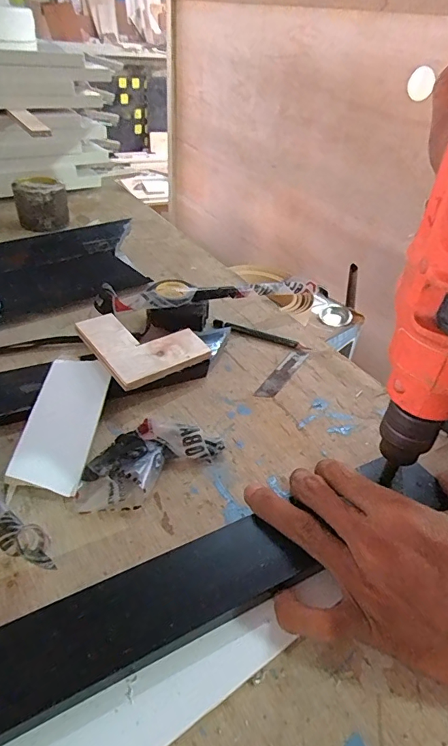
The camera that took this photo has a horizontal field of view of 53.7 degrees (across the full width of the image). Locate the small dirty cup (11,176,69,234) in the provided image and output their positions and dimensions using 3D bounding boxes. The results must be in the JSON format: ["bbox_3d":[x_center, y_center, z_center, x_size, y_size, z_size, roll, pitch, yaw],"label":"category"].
[{"bbox_3d":[-0.268,-0.247,0.655,0.070,0.064,0.053,-12,42,-21],"label":"small dirty cup"}]

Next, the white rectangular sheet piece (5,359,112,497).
[{"bbox_3d":[-0.123,0.034,0.343,0.050,0.004,0.118,12,47,-6],"label":"white rectangular sheet piece"}]

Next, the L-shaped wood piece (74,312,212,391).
[{"bbox_3d":[-0.073,-0.031,0.404,0.088,0.009,0.088,-26,58,-32],"label":"L-shaped wood piece"}]

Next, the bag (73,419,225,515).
[{"bbox_3d":[-0.061,0.060,0.326,0.107,0.021,0.061,-27,48,-34],"label":"bag"}]

